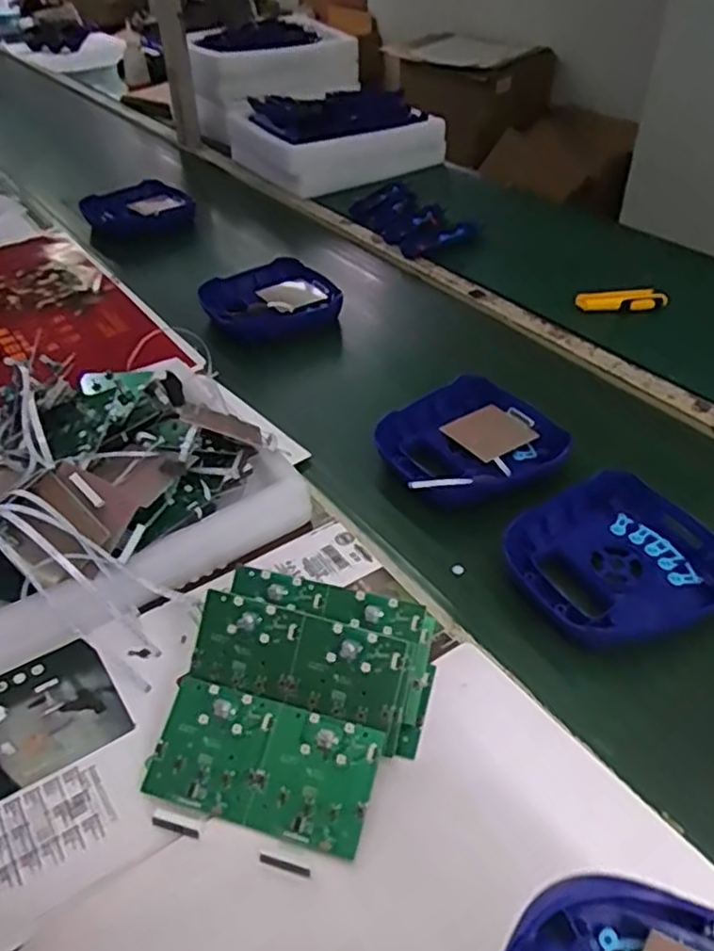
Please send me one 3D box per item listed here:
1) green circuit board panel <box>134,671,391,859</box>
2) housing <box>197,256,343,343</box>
[{"bbox_3d":[-0.063,0.194,0.477,0.150,0.007,0.078,12,65,13],"label":"green circuit board panel"},{"bbox_3d":[-0.123,-0.249,0.998,0.180,0.036,0.164,-16,43,-17],"label":"housing"}]

